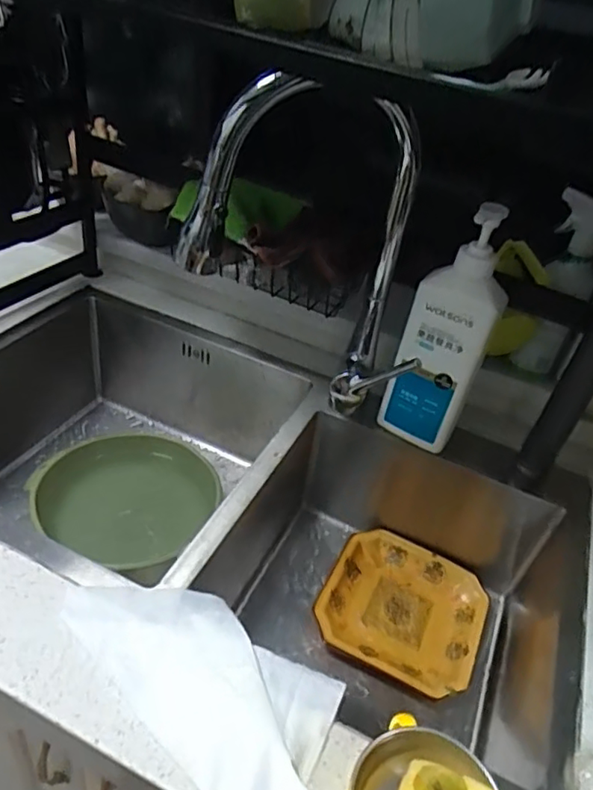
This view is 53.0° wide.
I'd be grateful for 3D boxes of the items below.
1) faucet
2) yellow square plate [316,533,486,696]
[{"bbox_3d":[0.007,-0.135,0.630,0.253,0.353,0.104,6,36,1],"label":"faucet"},{"bbox_3d":[0.134,0.266,0.748,0.187,0.026,0.187,21,37,17],"label":"yellow square plate"}]

